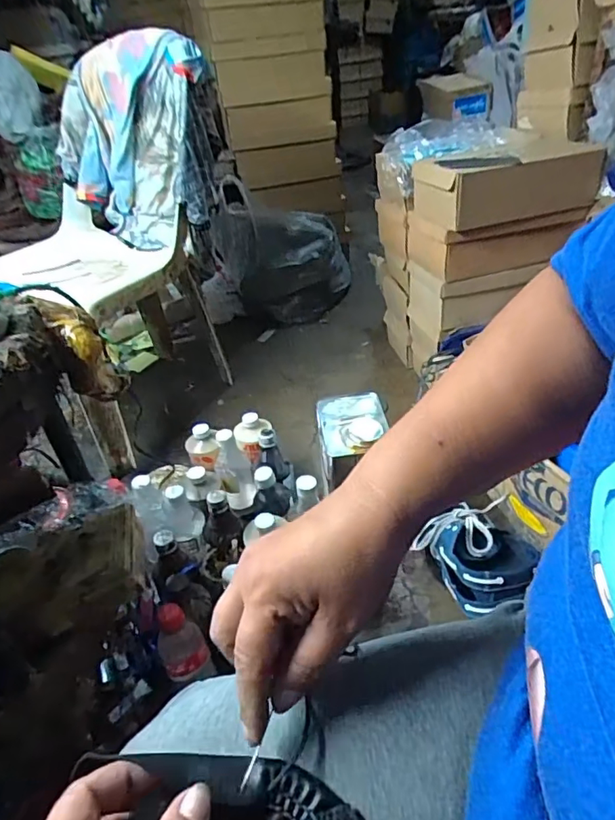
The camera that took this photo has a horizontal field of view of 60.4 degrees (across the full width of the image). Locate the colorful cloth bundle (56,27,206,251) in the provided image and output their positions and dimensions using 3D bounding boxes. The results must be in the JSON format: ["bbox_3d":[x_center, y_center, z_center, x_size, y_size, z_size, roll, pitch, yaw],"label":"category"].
[{"bbox_3d":[-0.366,-0.565,1.128,0.432,0.405,0.120,25,22,30],"label":"colorful cloth bundle"}]

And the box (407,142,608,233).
[{"bbox_3d":[0.388,-0.452,1.044,0.357,0.099,0.172,-16,38,-13],"label":"box"}]

